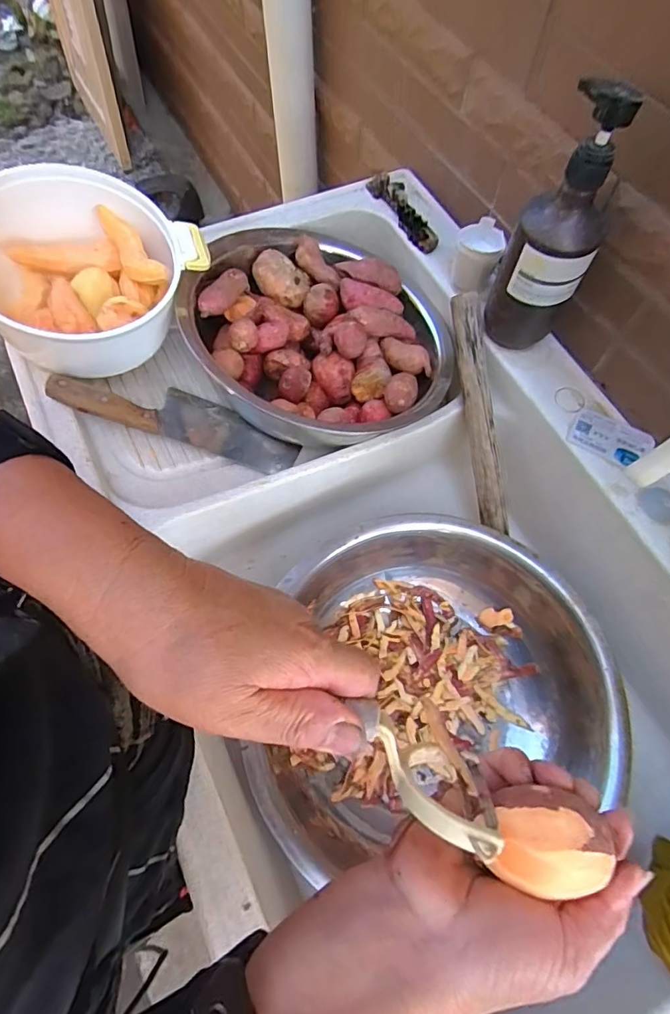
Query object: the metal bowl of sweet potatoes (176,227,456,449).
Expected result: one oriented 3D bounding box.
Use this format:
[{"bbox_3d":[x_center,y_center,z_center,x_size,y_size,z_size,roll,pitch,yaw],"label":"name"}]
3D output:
[{"bbox_3d":[-0.014,-0.225,0.629,0.317,0.102,0.310,30,70,12],"label":"metal bowl of sweet potatoes"}]

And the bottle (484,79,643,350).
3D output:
[{"bbox_3d":[0.219,-0.267,0.496,0.084,0.237,0.068,27,70,11],"label":"bottle"}]

